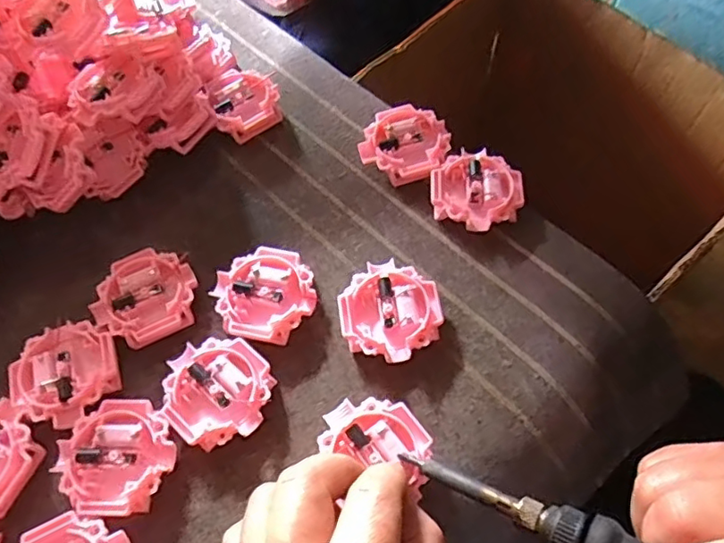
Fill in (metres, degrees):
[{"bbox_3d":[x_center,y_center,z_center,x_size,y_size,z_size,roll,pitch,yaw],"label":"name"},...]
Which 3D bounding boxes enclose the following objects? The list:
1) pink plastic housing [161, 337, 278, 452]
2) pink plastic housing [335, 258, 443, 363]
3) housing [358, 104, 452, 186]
[{"bbox_3d":[-0.072,0.059,0.287,0.053,0.011,0.052,-1,62,3],"label":"pink plastic housing"},{"bbox_3d":[0.014,0.021,0.304,0.051,0.016,0.054,-1,62,3],"label":"pink plastic housing"},{"bbox_3d":[0.028,-0.079,0.357,0.051,0.015,0.051,-1,62,3],"label":"housing"}]

